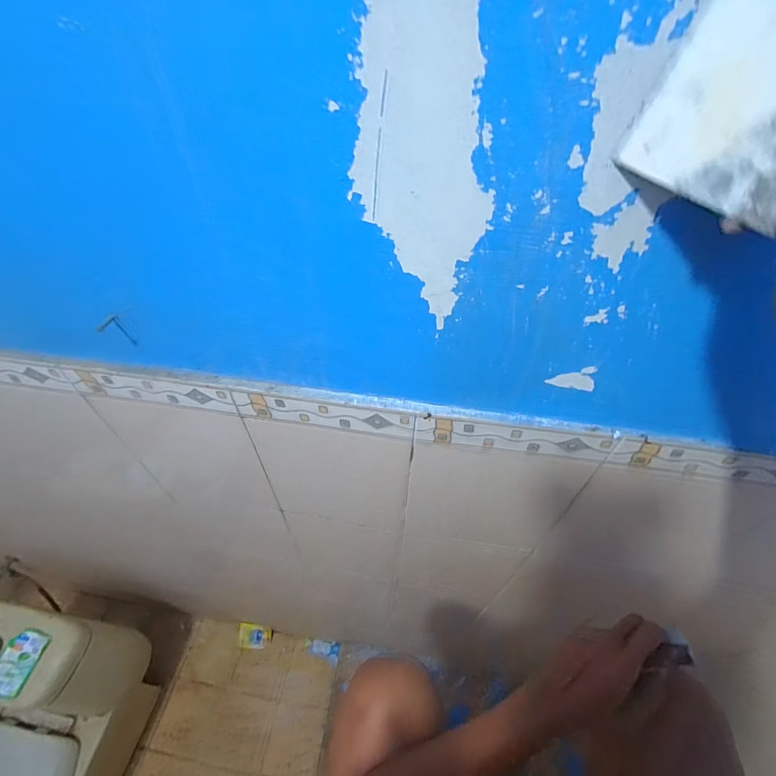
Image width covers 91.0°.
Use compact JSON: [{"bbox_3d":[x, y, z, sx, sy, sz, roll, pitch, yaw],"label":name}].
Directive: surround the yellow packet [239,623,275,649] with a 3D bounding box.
[{"bbox_3d":[-0.520,0.974,1.496,0.127,0.010,0.076,9,61,-4],"label":"yellow packet"}]

